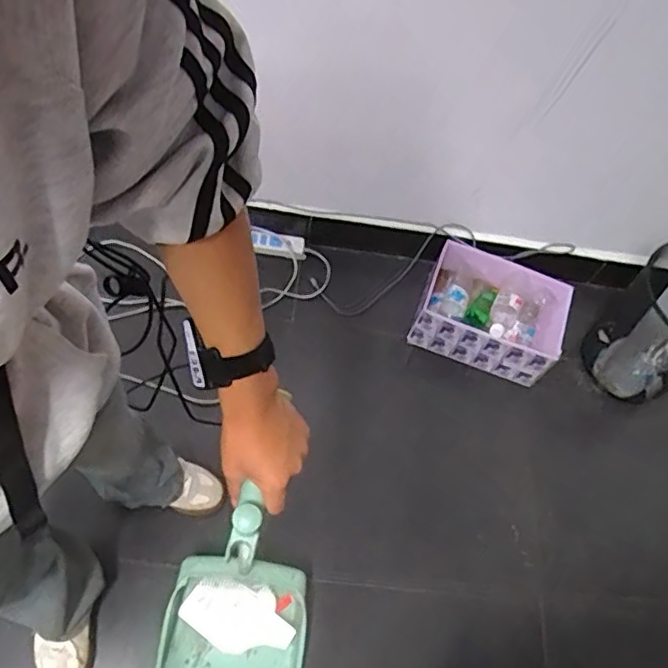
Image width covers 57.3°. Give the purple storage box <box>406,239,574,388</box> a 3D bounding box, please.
[{"bbox_3d":[0.380,-0.046,1.512,0.340,0.181,0.243,26,61,2],"label":"purple storage box"}]

